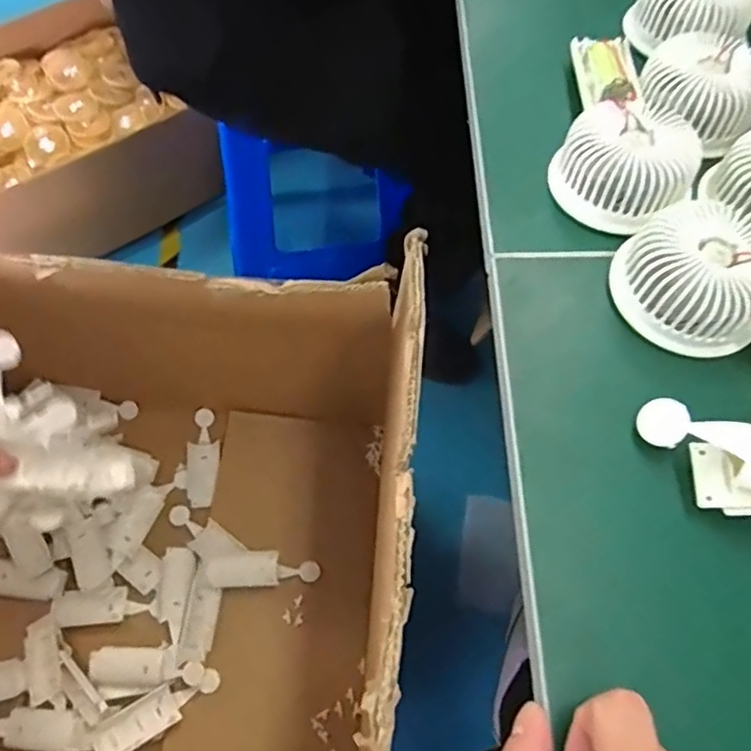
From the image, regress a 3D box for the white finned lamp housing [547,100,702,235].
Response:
[{"bbox_3d":[0.153,-0.130,0.404,0.079,0.038,0.072,0,62,-1],"label":"white finned lamp housing"}]

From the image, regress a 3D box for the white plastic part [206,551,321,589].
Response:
[{"bbox_3d":[-0.131,0.229,0.765,0.128,0.017,0.039,5,61,-15],"label":"white plastic part"}]

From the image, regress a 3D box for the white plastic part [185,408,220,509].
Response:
[{"bbox_3d":[-0.226,0.107,0.844,0.041,0.020,0.127,-1,62,-2],"label":"white plastic part"}]

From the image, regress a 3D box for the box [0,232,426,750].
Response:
[{"bbox_3d":[-0.291,0.118,0.614,0.633,0.422,0.423,4,62,1],"label":"box"}]

